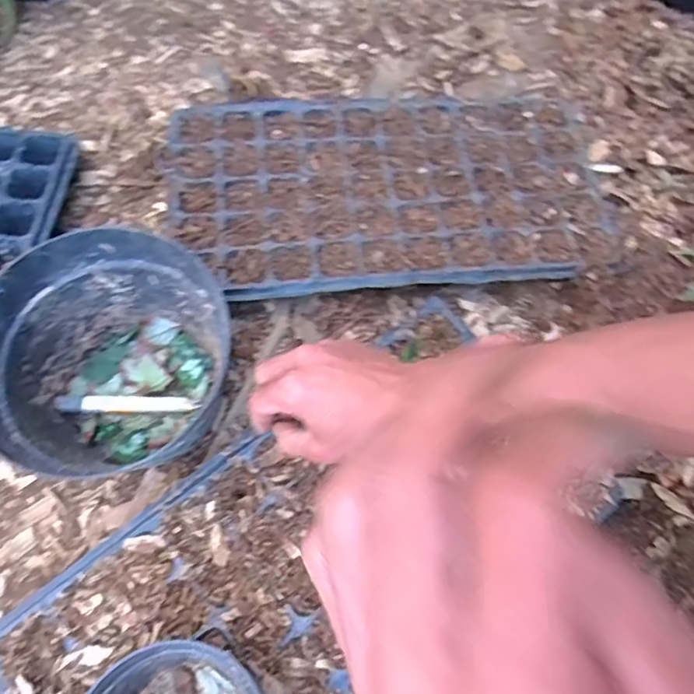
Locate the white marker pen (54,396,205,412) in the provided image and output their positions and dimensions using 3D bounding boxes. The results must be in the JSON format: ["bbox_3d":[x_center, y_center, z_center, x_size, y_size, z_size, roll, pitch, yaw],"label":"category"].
[{"bbox_3d":[-0.221,0.058,0.582,0.134,0.007,0.015,2,63,-16],"label":"white marker pen"}]

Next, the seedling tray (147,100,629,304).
[{"bbox_3d":[0.058,-0.192,0.717,0.543,0.057,0.293,-4,64,-4],"label":"seedling tray"}]

